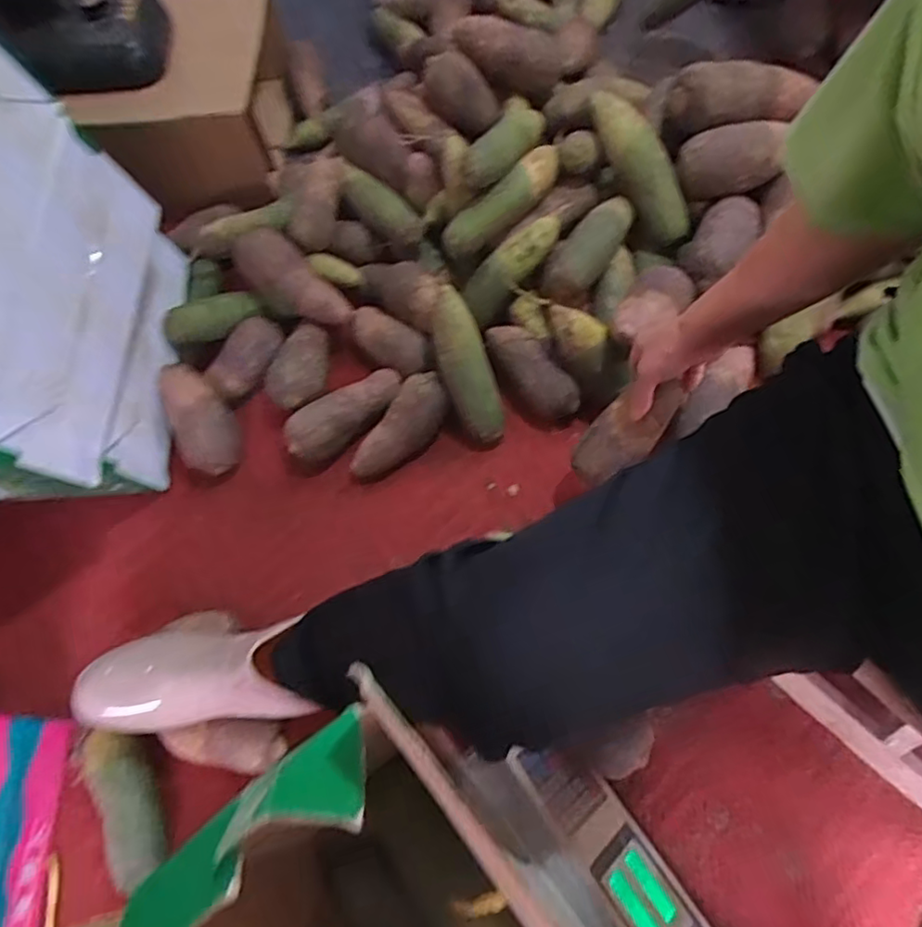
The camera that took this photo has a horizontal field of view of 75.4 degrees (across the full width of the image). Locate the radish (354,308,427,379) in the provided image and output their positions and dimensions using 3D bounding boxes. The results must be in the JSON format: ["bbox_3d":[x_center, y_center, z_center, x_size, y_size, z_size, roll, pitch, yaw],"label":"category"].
[{"bbox_3d":[-0.094,-0.162,0.794,0.143,0.045,0.058,36,73,19],"label":"radish"}]

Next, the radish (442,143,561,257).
[{"bbox_3d":[0.059,-0.341,0.773,0.194,0.043,0.054,-36,68,-11],"label":"radish"}]

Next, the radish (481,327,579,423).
[{"bbox_3d":[0.079,-0.121,0.773,0.065,0.064,0.162,-32,67,-10],"label":"radish"}]

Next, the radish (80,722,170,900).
[{"bbox_3d":[-0.331,0.336,0.592,0.045,0.040,0.143,-27,66,-7],"label":"radish"}]

